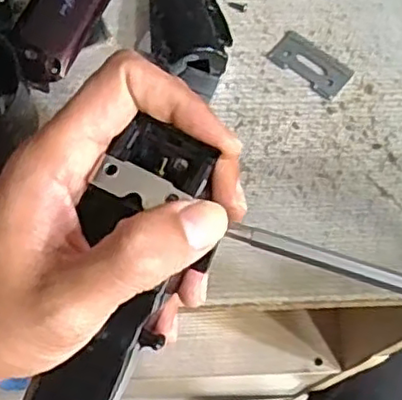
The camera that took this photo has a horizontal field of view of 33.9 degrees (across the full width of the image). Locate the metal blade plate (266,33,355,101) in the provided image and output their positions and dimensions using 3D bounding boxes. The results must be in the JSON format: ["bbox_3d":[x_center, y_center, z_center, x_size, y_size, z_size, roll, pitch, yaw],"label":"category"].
[{"bbox_3d":[0.057,-0.071,0.339,0.040,0.004,0.022,37,71,13],"label":"metal blade plate"}]

